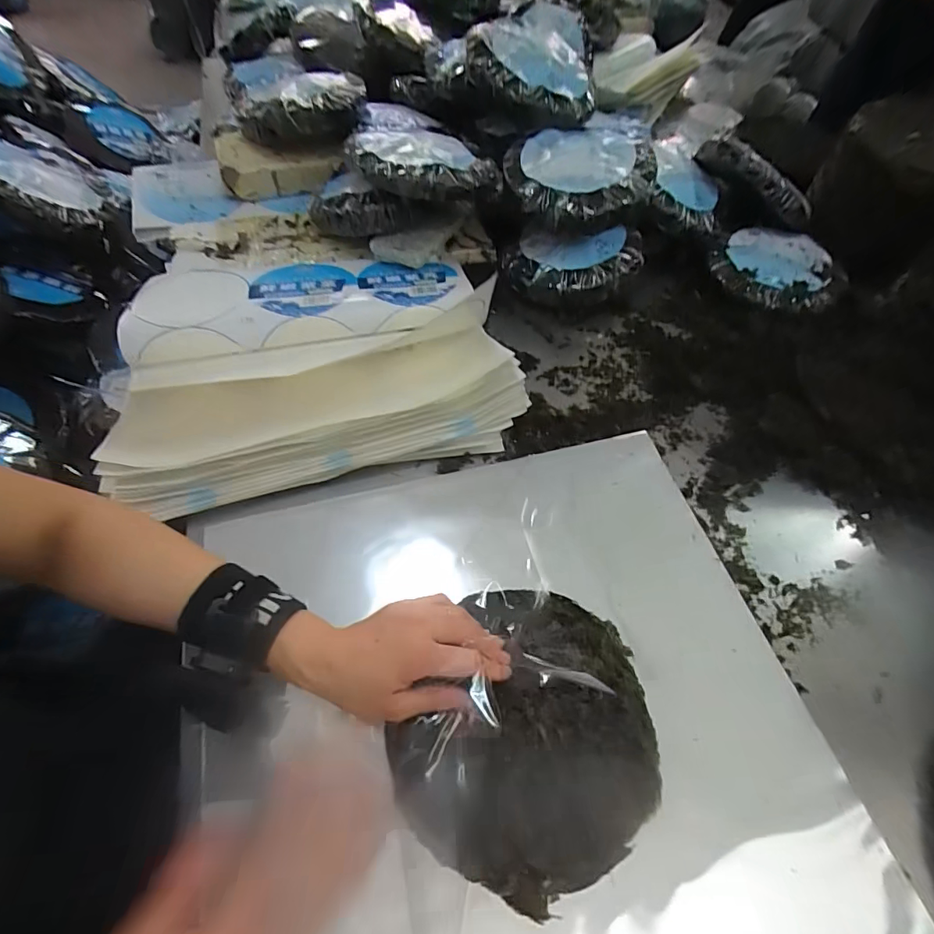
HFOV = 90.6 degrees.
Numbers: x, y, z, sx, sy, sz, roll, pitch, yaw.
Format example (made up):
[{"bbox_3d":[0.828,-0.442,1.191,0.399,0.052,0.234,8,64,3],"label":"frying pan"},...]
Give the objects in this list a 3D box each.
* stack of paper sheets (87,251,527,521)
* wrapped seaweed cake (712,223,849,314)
[{"bbox_3d":[-0.186,-0.154,0.572,0.426,0.085,0.372,-13,60,-11],"label":"stack of paper sheets"},{"bbox_3d":[0.466,-0.303,0.697,0.168,0.040,0.170,1,58,-2],"label":"wrapped seaweed cake"}]

